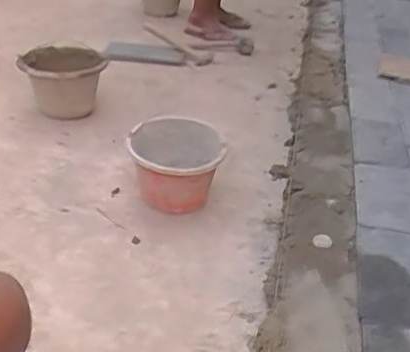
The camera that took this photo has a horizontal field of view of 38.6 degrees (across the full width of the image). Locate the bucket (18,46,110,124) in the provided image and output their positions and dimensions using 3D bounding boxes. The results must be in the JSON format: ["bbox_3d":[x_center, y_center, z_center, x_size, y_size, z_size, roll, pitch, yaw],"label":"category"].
[{"bbox_3d":[-0.433,-0.277,1.754,0.221,0.159,0.241,10,31,-6],"label":"bucket"}]

